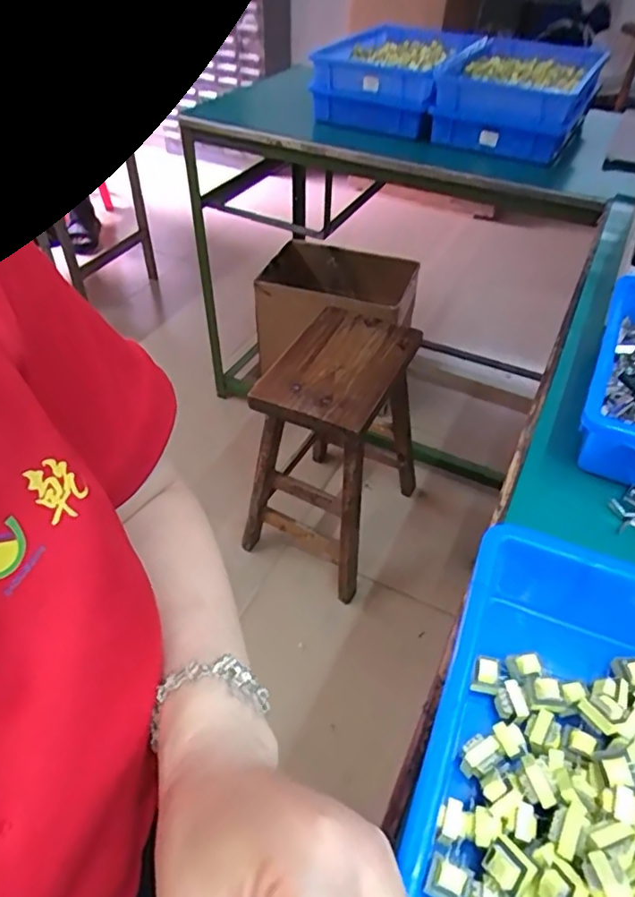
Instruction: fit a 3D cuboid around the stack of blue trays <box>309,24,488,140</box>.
[{"bbox_3d":[0.154,-0.733,1.145,0.273,0.106,0.361,12,45,15],"label":"stack of blue trays"}]

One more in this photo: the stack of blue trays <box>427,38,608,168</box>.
[{"bbox_3d":[0.396,-0.679,1.133,0.233,0.141,0.419,19,47,22],"label":"stack of blue trays"}]

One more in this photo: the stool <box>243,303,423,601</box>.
[{"bbox_3d":[0.039,-0.002,1.196,0.252,0.424,0.354,21,48,19],"label":"stool"}]

